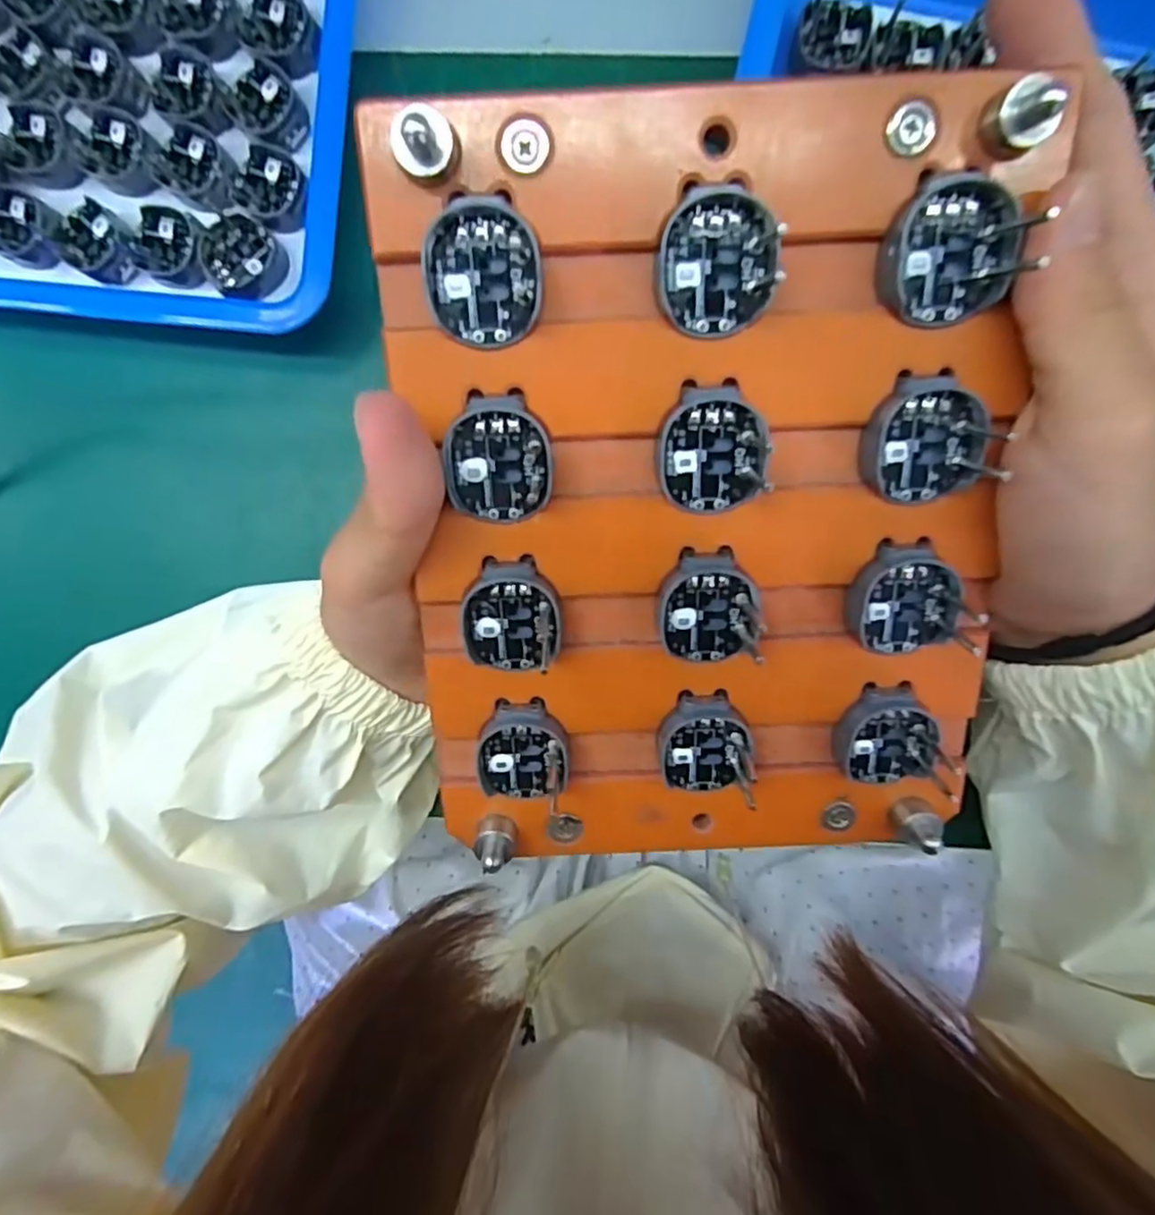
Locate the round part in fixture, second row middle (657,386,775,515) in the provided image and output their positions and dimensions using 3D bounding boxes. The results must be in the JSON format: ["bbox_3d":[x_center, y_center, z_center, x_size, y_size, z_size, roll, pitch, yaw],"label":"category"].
[{"bbox_3d":[0.032,-0.039,0.164,0.028,0.012,0.028,0,110,0],"label":"round part in fixture, second row middle"}]

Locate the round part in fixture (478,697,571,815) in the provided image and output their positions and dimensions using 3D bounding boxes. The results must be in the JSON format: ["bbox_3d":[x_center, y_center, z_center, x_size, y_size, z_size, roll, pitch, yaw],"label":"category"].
[{"bbox_3d":[-0.015,0.041,0.189,0.025,0.008,0.031,-2,110,-5],"label":"round part in fixture"}]

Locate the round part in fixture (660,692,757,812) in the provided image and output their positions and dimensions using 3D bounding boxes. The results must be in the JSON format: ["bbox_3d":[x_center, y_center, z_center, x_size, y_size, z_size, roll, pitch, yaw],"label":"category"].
[{"bbox_3d":[0.036,0.039,0.189,0.026,0.009,0.033,-4,109,0],"label":"round part in fixture"}]

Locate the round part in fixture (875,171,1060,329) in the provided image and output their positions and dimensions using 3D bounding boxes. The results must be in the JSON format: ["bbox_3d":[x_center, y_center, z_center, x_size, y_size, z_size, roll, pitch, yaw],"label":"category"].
[{"bbox_3d":[0.081,-0.078,0.150,0.028,0.013,0.029,28,109,-6],"label":"round part in fixture"}]

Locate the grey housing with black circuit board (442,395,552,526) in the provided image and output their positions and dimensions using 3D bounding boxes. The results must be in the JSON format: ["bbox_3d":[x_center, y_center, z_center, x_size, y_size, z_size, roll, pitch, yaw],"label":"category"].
[{"bbox_3d":[-0.018,-0.035,0.161,0.024,0.008,0.029,-7,110,1],"label":"grey housing with black circuit board"}]

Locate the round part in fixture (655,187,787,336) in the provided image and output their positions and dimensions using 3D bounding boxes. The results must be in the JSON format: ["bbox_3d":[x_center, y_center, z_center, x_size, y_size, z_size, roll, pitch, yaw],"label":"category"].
[{"bbox_3d":[0.031,-0.076,0.150,0.028,0.012,0.028,10,112,-2],"label":"round part in fixture"}]

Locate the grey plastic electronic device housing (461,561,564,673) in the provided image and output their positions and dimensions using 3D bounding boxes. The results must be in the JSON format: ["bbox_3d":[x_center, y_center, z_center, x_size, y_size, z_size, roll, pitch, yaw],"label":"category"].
[{"bbox_3d":[-0.017,0.002,0.177,0.024,0.011,0.029,-3,110,-2],"label":"grey plastic electronic device housing"}]

